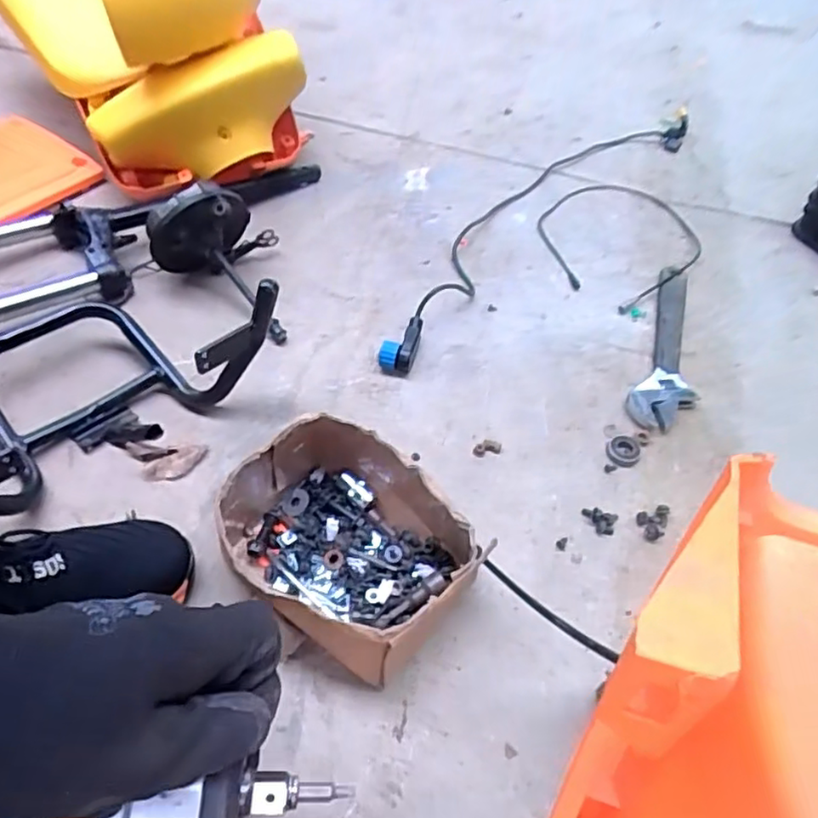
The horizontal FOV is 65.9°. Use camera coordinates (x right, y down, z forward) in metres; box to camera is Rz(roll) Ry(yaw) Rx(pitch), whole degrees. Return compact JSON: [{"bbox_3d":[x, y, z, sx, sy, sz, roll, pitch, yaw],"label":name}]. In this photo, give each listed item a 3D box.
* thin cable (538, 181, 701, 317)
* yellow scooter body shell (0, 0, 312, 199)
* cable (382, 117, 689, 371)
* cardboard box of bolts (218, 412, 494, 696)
[{"bbox_3d":[0.306,-0.261,0.918,0.225,0.014,0.307,36,56,24],"label":"thin cable"},{"bbox_3d":[-0.389,-0.549,0.923,0.276,0.233,0.552,-33,62,-30],"label":"yellow scooter body shell"},{"bbox_3d":[0.203,-0.303,0.934,0.130,0.036,0.808,34,56,23],"label":"cable"},{"bbox_3d":[-0.052,0.109,0.540,0.211,0.094,0.169,32,55,22],"label":"cardboard box of bolts"}]

